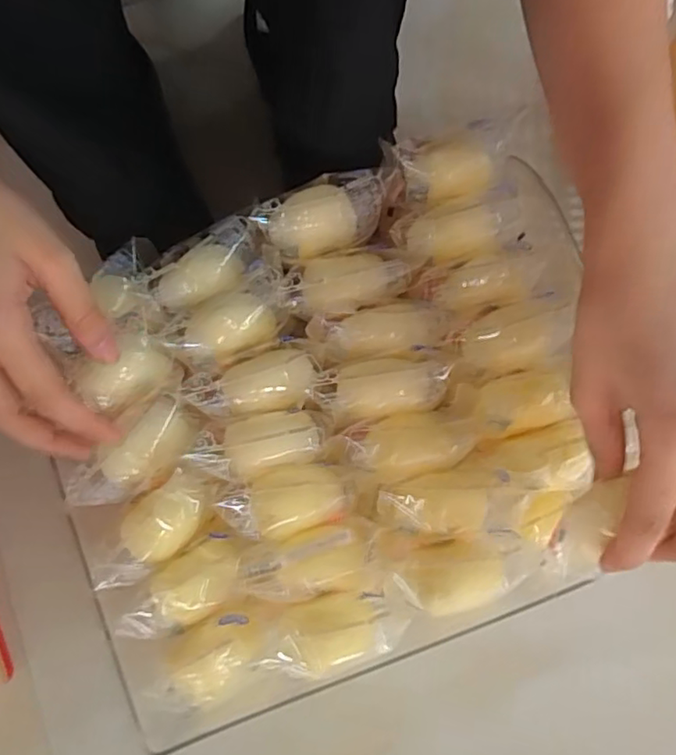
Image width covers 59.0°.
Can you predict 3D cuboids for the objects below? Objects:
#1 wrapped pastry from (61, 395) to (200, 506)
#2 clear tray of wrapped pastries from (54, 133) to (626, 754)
[{"bbox_3d":[-0.124,0.046,0.357,0.083,0.027,0.042,-41,81,-16],"label":"wrapped pastry"},{"bbox_3d":[0.000,0.023,0.360,0.322,0.037,0.275,-19,79,-2],"label":"clear tray of wrapped pastries"}]

